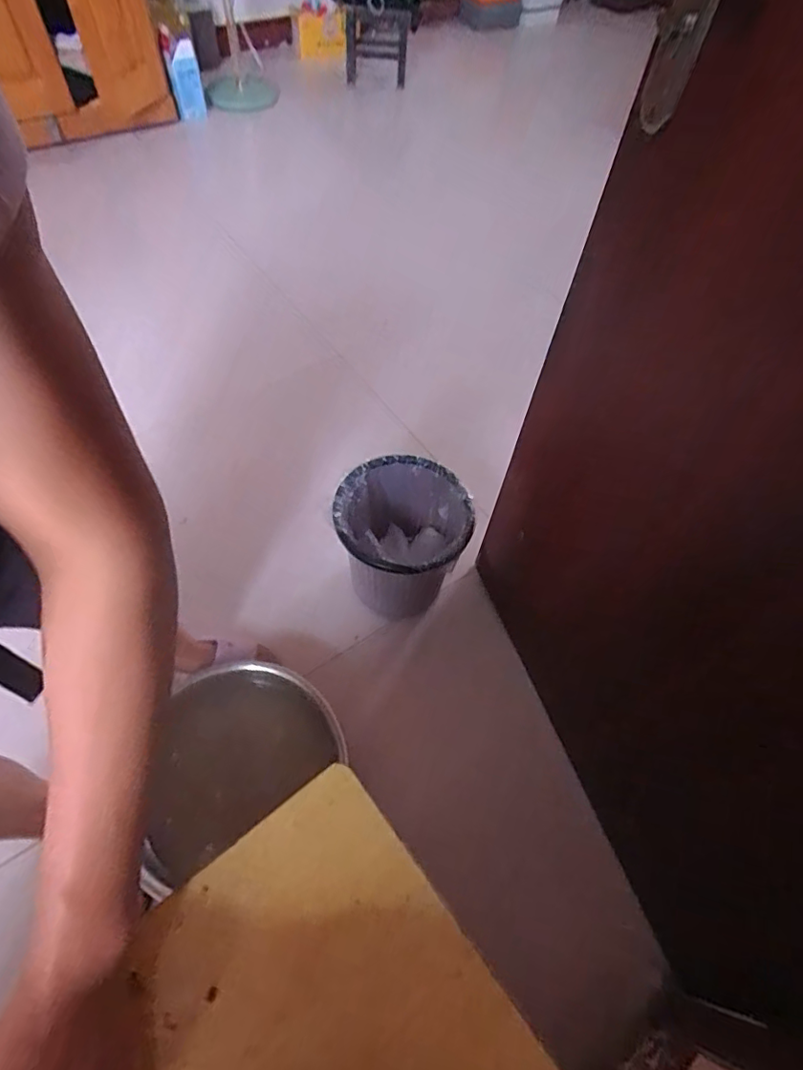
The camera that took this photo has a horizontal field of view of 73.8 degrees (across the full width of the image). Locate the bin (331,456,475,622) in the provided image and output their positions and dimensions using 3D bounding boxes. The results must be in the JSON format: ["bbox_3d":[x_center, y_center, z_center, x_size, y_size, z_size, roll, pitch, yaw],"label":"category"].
[{"bbox_3d":[-0.002,0.025,1.096,0.250,0.273,0.255,6,57,0],"label":"bin"}]

